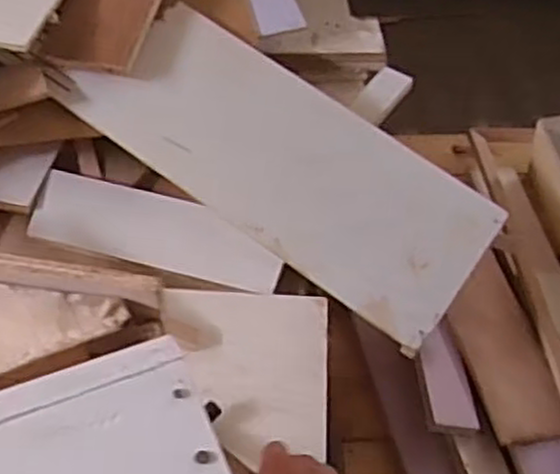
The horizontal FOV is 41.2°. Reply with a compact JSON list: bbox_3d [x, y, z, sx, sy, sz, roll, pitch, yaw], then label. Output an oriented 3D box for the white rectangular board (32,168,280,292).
[{"bbox_3d":[-0.152,-0.009,0.940,0.320,0.023,0.090,14,81,7],"label":"white rectangular board"}]

